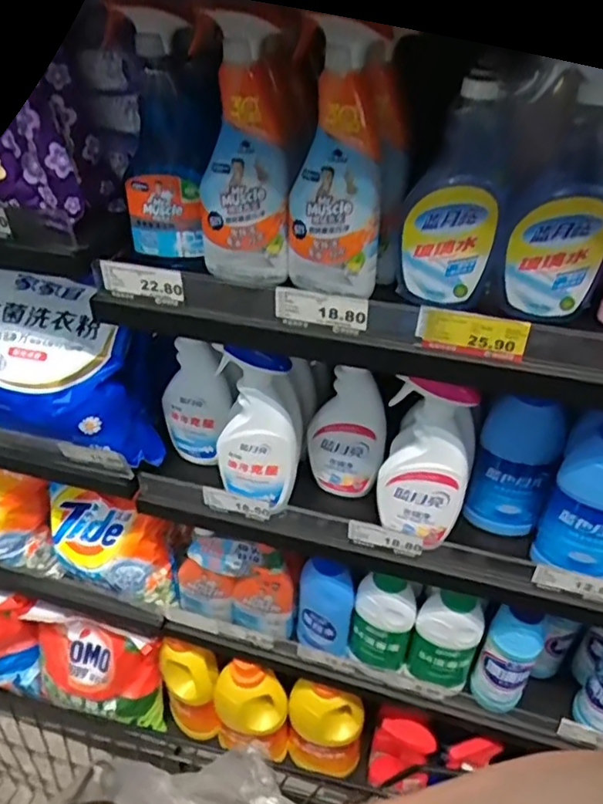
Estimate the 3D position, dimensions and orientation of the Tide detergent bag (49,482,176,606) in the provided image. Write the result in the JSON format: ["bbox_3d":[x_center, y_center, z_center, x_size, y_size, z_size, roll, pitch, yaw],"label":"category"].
[{"bbox_3d":[-0.320,0.243,1.017,0.233,0.144,0.074,8,37,15],"label":"Tide detergent bag"}]

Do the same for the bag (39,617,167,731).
[{"bbox_3d":[-0.389,0.514,1.163,0.274,0.252,0.080,6,37,13],"label":"bag"}]

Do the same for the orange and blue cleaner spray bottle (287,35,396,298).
[{"bbox_3d":[0.034,-0.221,0.598,0.092,0.221,0.064,13,38,21],"label":"orange and blue cleaner spray bottle"}]

